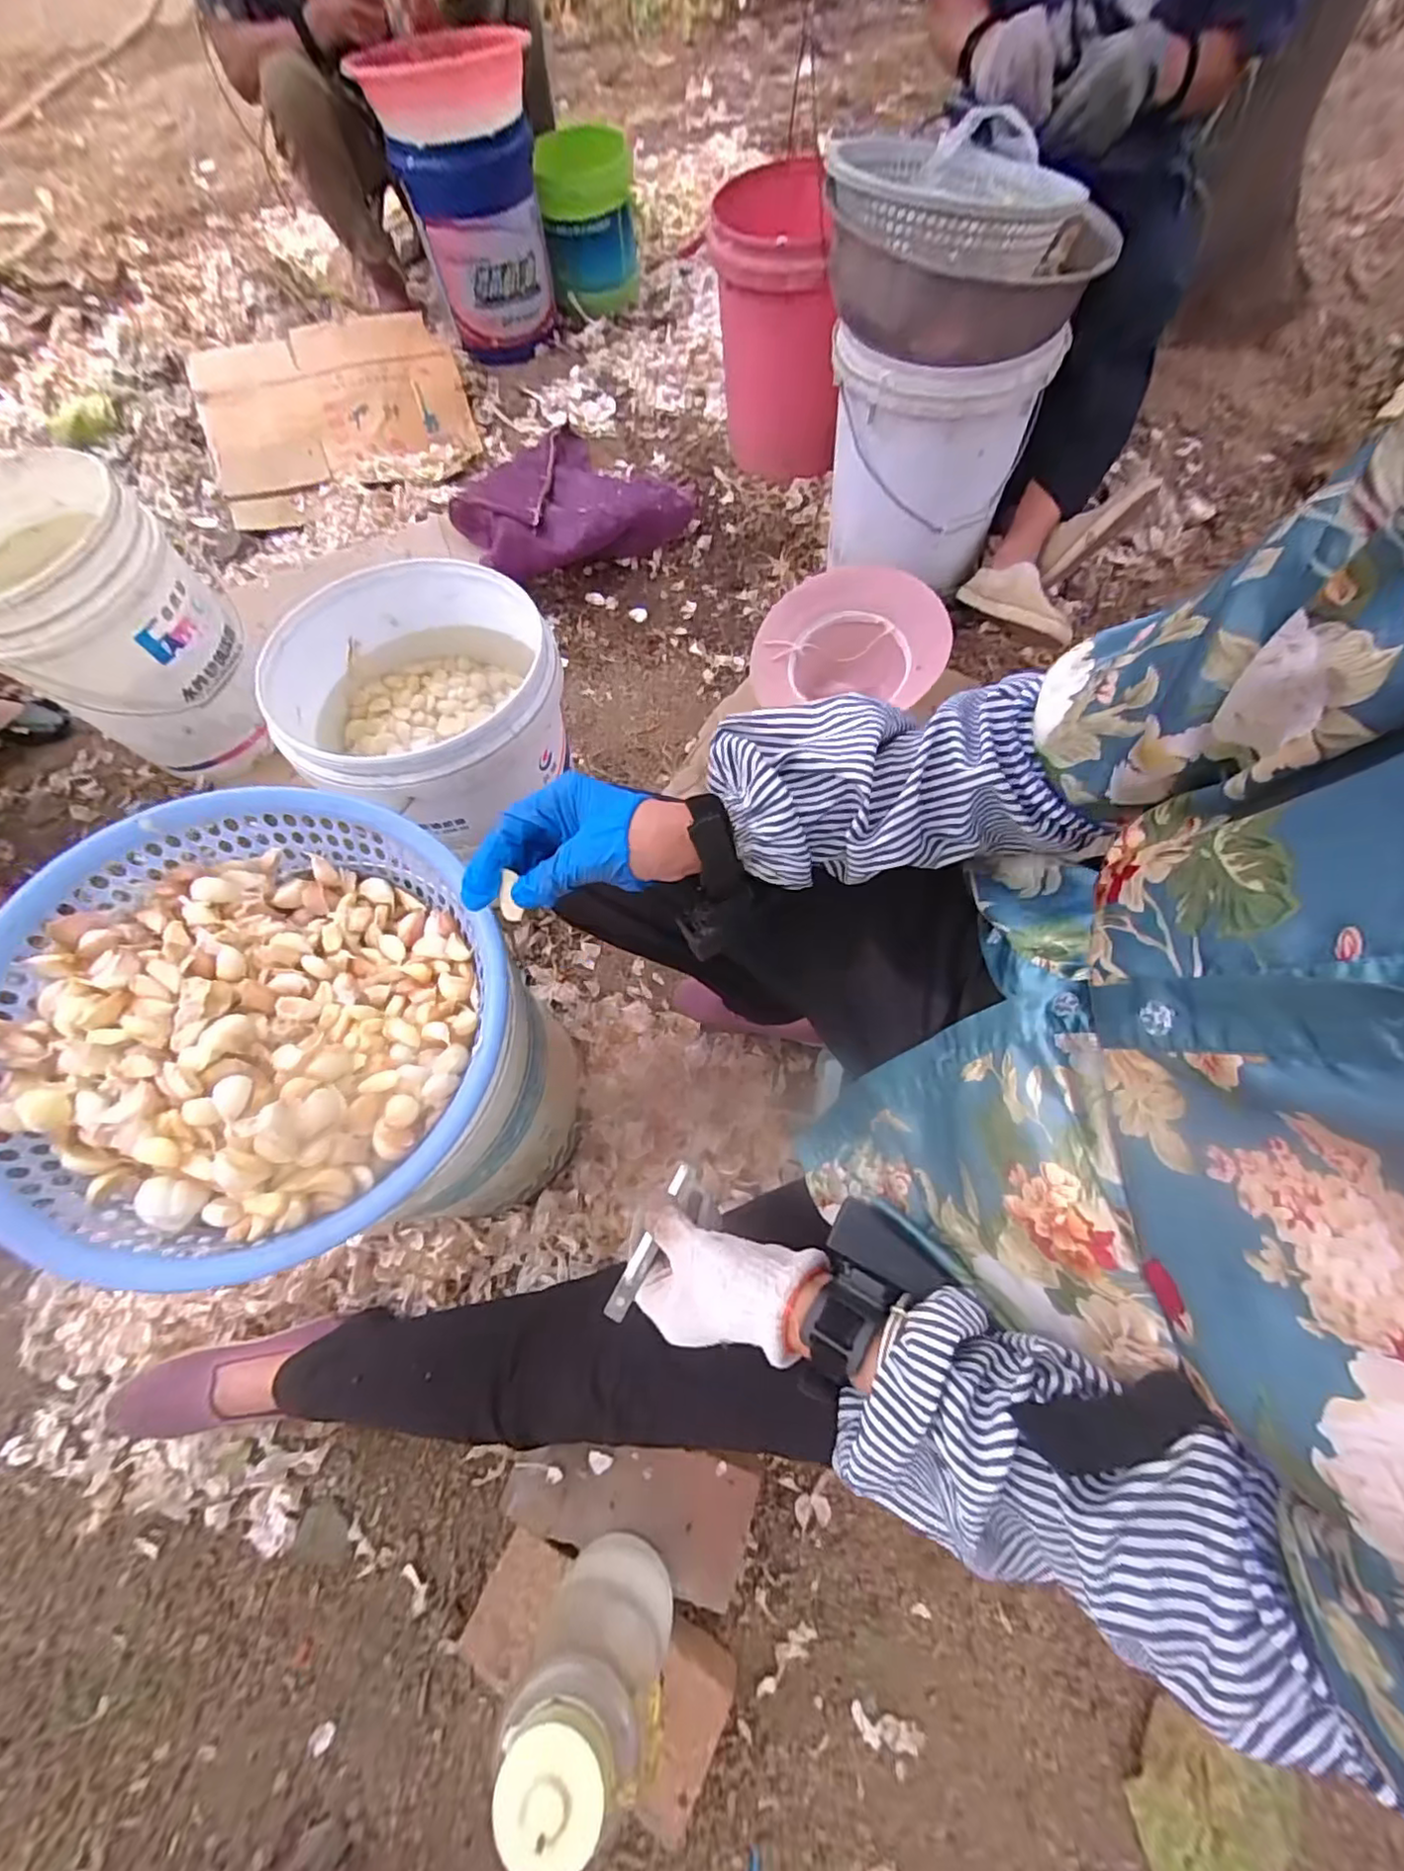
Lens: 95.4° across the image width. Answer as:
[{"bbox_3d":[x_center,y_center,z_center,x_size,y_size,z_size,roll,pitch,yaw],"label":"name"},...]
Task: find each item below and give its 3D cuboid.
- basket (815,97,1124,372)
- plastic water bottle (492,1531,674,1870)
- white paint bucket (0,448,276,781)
[{"bbox_3d":[0.332,-0.921,0.833,0.335,0.124,0.334,4,66,4],"label":"basket"},{"bbox_3d":[-0.080,0.537,0.472,0.091,0.228,0.072,-11,66,-1],"label":"plastic water bottle"},{"bbox_3d":[-0.871,-0.447,0.976,0.273,0.357,0.273,-1,66,3],"label":"white paint bucket"}]

